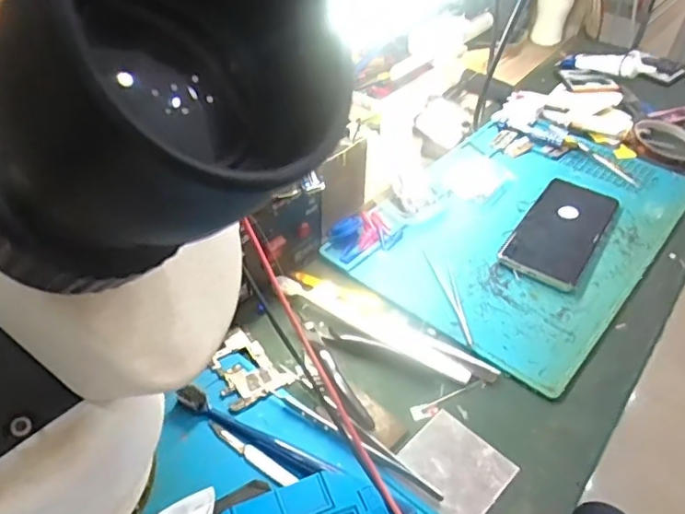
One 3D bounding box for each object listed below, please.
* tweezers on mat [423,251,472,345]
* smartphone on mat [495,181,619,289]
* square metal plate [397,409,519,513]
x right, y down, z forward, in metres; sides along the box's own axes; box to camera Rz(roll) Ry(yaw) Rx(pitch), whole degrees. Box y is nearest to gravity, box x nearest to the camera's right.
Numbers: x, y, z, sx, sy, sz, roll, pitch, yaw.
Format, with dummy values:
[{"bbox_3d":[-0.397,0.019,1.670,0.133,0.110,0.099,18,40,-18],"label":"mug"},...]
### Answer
[{"bbox_3d":[0.100,0.033,0.520,0.018,0.005,0.113,-7,45,-11],"label":"tweezers on mat"},{"bbox_3d":[0.224,-0.031,0.589,0.076,0.015,0.171,27,48,23],"label":"smartphone on mat"},{"bbox_3d":[0.078,0.147,0.404,0.064,0.007,0.067,-33,54,-32],"label":"square metal plate"}]

